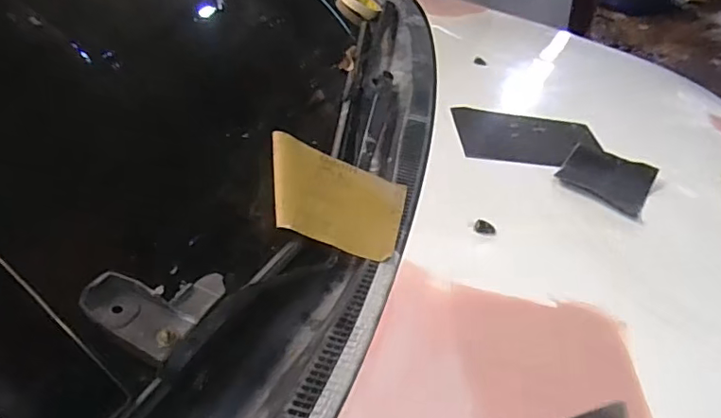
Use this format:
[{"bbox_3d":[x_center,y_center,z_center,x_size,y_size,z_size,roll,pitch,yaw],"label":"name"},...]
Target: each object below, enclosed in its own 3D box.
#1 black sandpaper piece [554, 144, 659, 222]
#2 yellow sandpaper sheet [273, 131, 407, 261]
[{"bbox_3d":[0.347,-0.045,0.790,0.114,0.023,0.137,22,45,28],"label":"black sandpaper piece"},{"bbox_3d":[-0.034,-0.013,0.659,0.170,0.010,0.141,21,42,-5],"label":"yellow sandpaper sheet"}]

